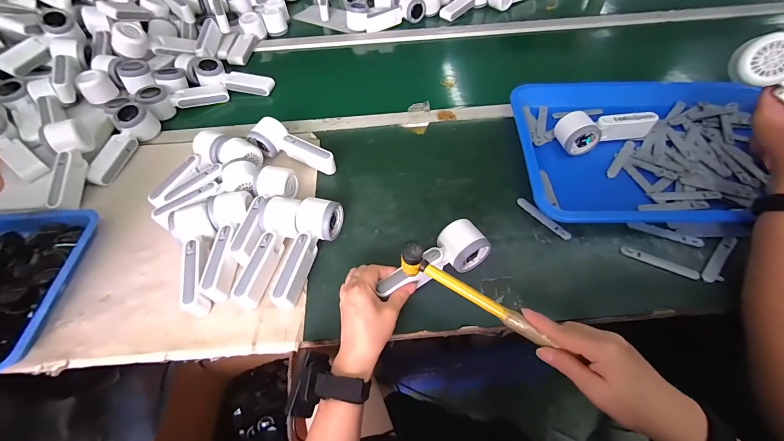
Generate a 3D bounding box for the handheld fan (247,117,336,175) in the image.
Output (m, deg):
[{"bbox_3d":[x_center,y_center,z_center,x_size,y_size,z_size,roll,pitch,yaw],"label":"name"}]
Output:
[{"bbox_3d":[-0.175,-0.124,0.592,0.160,0.057,0.059,27,61,21],"label":"handheld fan"}]

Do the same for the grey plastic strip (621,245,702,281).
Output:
[{"bbox_3d":[0.370,0.058,0.459,0.096,0.004,0.015,21,59,17],"label":"grey plastic strip"}]

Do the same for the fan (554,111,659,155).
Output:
[{"bbox_3d":[0.369,-0.164,0.580,0.161,0.048,0.059,-15,55,-7],"label":"fan"}]

